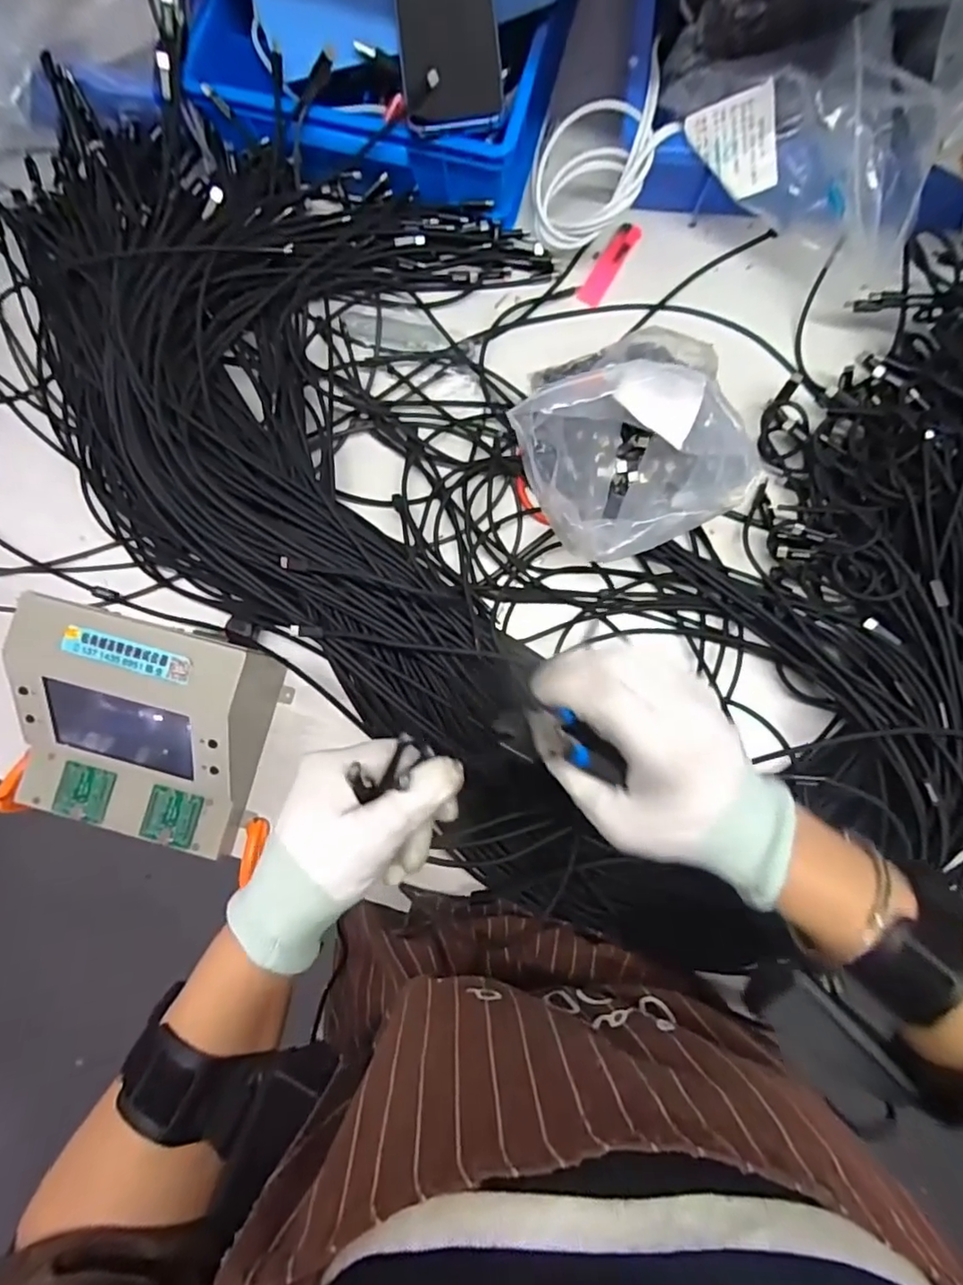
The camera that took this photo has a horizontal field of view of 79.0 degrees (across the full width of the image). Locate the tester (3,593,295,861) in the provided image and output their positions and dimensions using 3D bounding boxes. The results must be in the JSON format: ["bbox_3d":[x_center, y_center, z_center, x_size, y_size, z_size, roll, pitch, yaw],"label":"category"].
[{"bbox_3d":[-0.262,0.066,0.439,0.186,0.083,0.164,13,85,3],"label":"tester"}]

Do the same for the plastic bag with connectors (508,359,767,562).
[{"bbox_3d":[0.102,-0.123,0.429,0.132,0.114,0.117,-24,84,-1],"label":"plastic bag with connectors"}]

